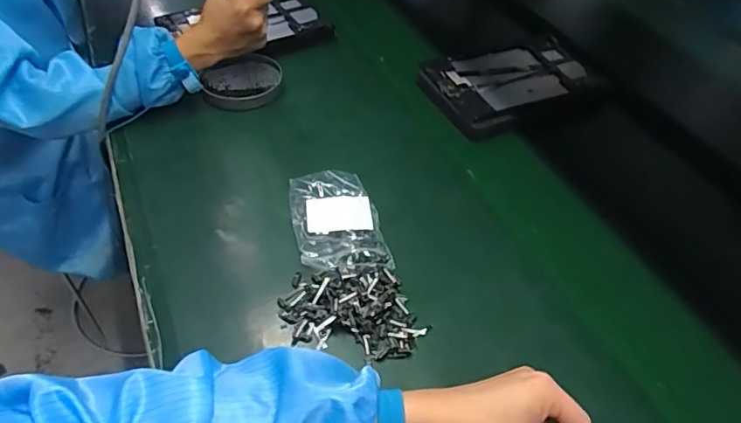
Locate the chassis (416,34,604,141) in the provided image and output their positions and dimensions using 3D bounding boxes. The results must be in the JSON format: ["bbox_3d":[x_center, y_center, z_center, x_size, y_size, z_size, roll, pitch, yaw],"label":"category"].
[{"bbox_3d":[0.211,-0.187,0.794,0.260,0.031,0.165,-19,51,-20],"label":"chassis"}]

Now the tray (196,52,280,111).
[{"bbox_3d":[-0.184,-0.187,0.766,0.112,0.030,0.110,2,47,-2],"label":"tray"}]

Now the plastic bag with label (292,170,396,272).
[{"bbox_3d":[-0.039,0.016,0.598,0.090,0.041,0.146,-9,49,-12],"label":"plastic bag with label"}]

